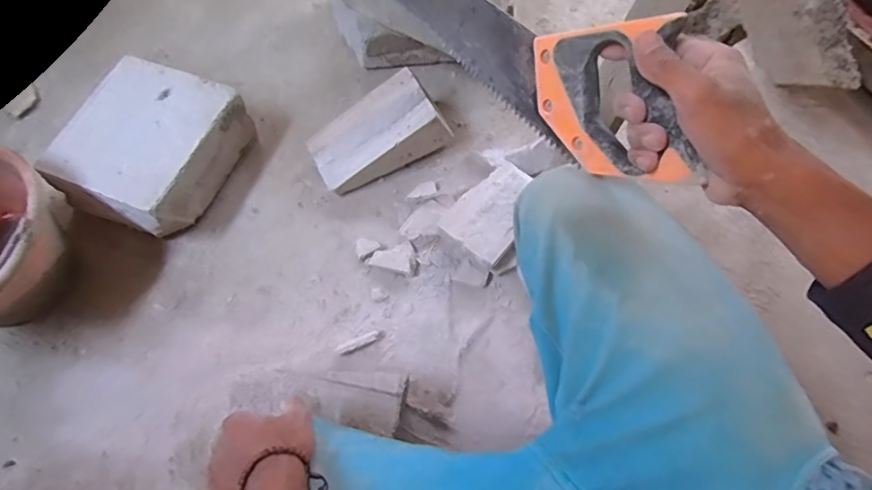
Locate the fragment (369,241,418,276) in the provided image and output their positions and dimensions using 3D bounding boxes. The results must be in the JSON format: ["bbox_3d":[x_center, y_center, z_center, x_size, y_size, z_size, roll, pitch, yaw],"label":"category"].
[{"bbox_3d":[-0.056,0.015,0.762,0.069,0.015,0.048,19,67,8],"label":"fragment"}]

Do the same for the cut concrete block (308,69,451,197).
[{"bbox_3d":[-0.085,-0.171,0.802,0.211,0.103,0.107,-26,68,-12],"label":"cut concrete block"}]

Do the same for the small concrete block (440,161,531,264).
[{"bbox_3d":[0.086,-0.049,0.768,0.097,0.040,0.153,35,70,14],"label":"small concrete block"}]

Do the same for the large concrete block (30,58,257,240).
[{"bbox_3d":[-0.416,-0.142,0.790,0.202,0.111,0.229,20,67,8],"label":"large concrete block"}]

